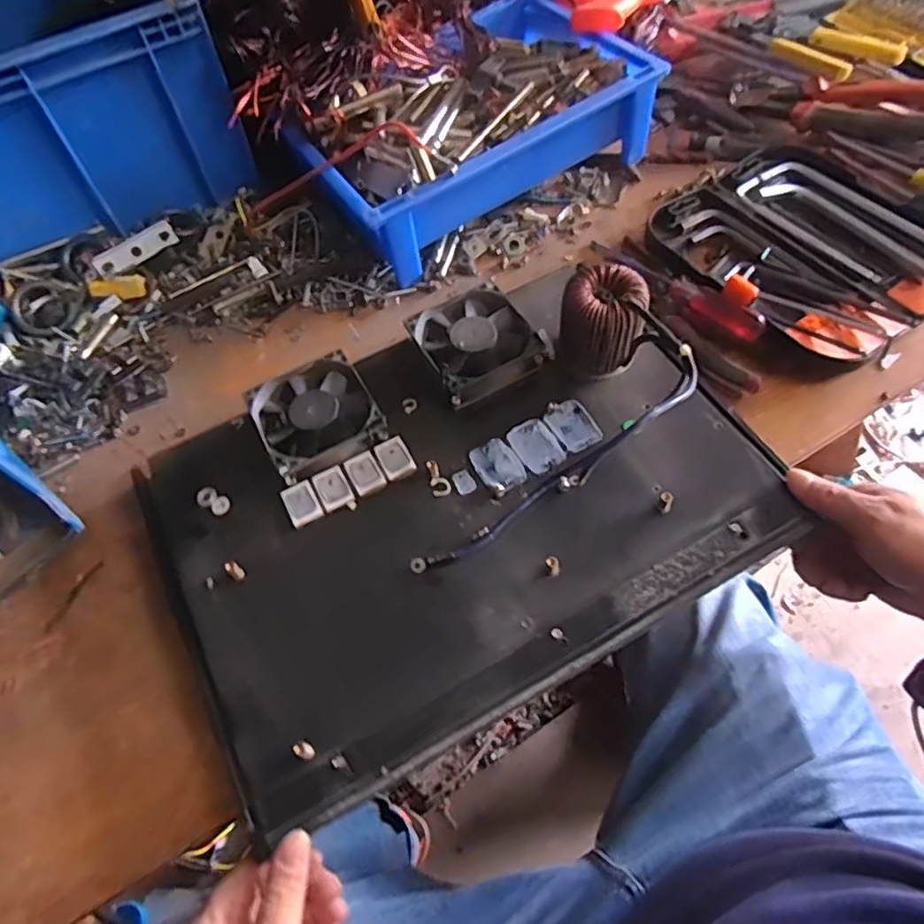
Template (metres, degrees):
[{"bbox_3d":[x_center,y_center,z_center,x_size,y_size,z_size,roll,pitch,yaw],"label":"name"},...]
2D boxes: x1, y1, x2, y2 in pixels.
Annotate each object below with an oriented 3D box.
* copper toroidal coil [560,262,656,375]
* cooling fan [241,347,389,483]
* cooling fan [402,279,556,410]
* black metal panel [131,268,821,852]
[{"bbox_3d":[0.101,-0.098,0.456,0.054,0.067,0.055,-7,61,0],"label":"copper toroidal coil"},{"bbox_3d":[-0.105,-0.033,0.456,0.080,0.025,0.078,-28,63,-11],"label":"cooling fan"},{"bbox_3d":[0.014,-0.092,0.482,0.089,0.025,0.087,-28,63,-11],"label":"cooling fan"},{"bbox_3d":[-0.002,0.022,0.430,0.381,0.012,0.267,-27,62,-11],"label":"black metal panel"}]

